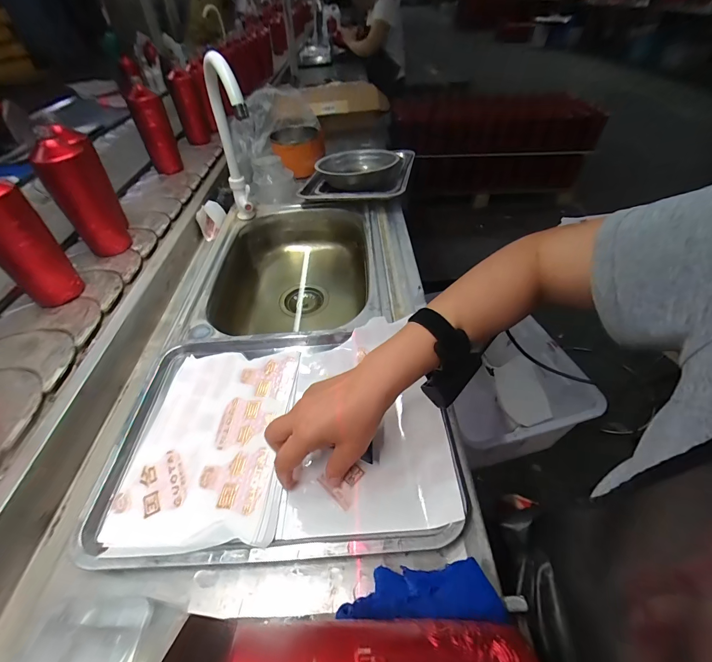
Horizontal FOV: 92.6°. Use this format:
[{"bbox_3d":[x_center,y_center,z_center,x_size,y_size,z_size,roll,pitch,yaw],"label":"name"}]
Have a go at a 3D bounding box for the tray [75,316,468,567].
[{"bbox_3d":[-0.090,0.104,0.410,0.375,0.035,0.281,-3,47,-1],"label":"tray"}]

